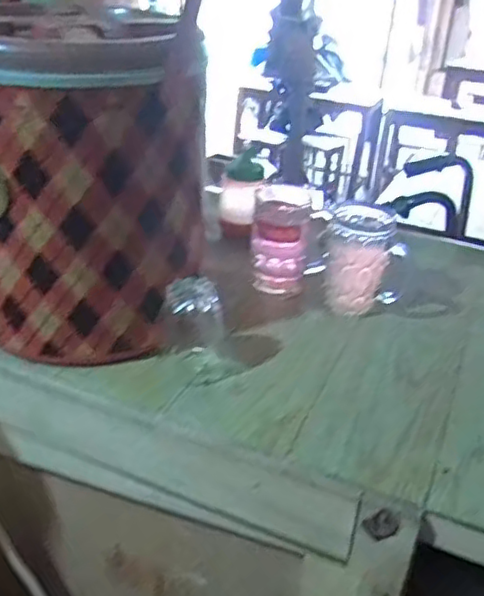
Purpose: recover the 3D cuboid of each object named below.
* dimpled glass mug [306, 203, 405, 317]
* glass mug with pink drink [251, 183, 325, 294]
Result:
[{"bbox_3d":[0.135,-0.043,0.797,0.086,0.125,0.091,1,32,-5],"label":"dimpled glass mug"},{"bbox_3d":[0.055,-0.078,0.814,0.083,0.127,0.076,5,32,1],"label":"glass mug with pink drink"}]

